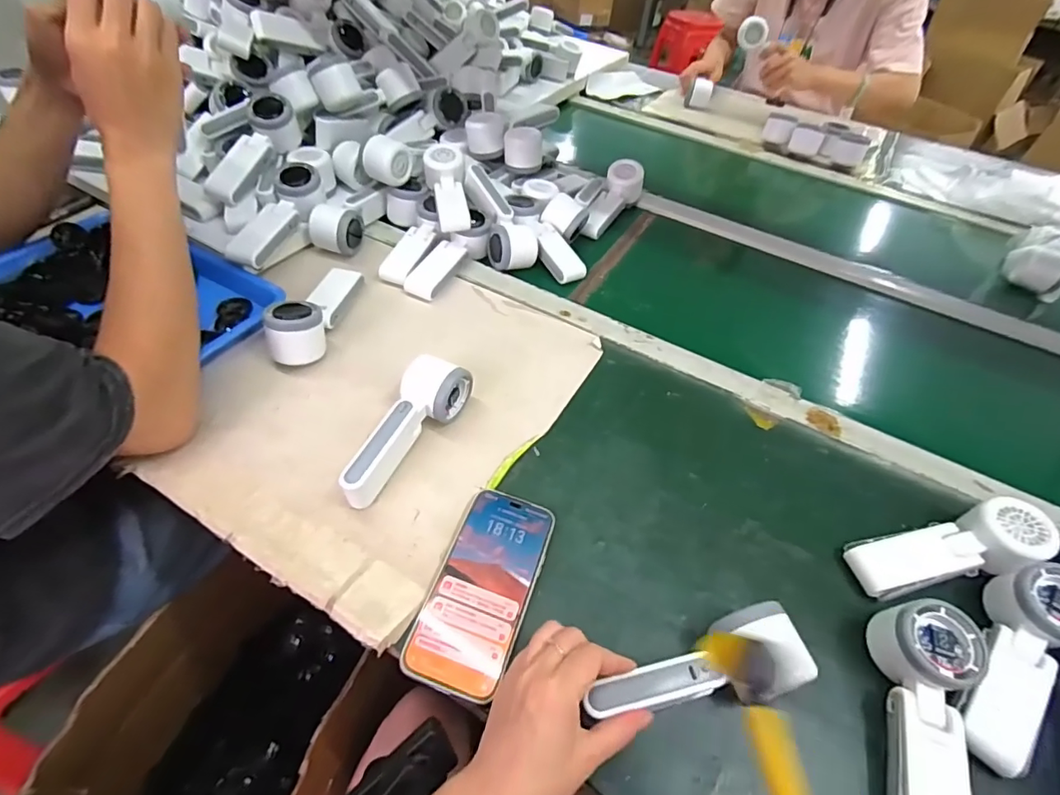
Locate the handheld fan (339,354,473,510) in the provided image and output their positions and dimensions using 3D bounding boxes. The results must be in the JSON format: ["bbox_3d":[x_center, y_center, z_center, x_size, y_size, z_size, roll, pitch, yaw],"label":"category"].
[{"bbox_3d":[-0.121,0.028,0.482,0.053,0.051,0.165,23,50,14],"label":"handheld fan"}]

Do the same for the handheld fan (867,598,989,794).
[{"bbox_3d":[0.277,0.229,0.348,0.055,0.055,0.163,17,50,9],"label":"handheld fan"}]

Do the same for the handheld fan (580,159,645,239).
[{"bbox_3d":[0.126,-0.315,0.811,0.062,0.044,0.170,26,68,14],"label":"handheld fan"}]

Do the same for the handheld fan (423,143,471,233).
[{"bbox_3d":[-0.115,-0.283,0.709,0.058,0.076,0.160,-5,50,-11],"label":"handheld fan"}]

